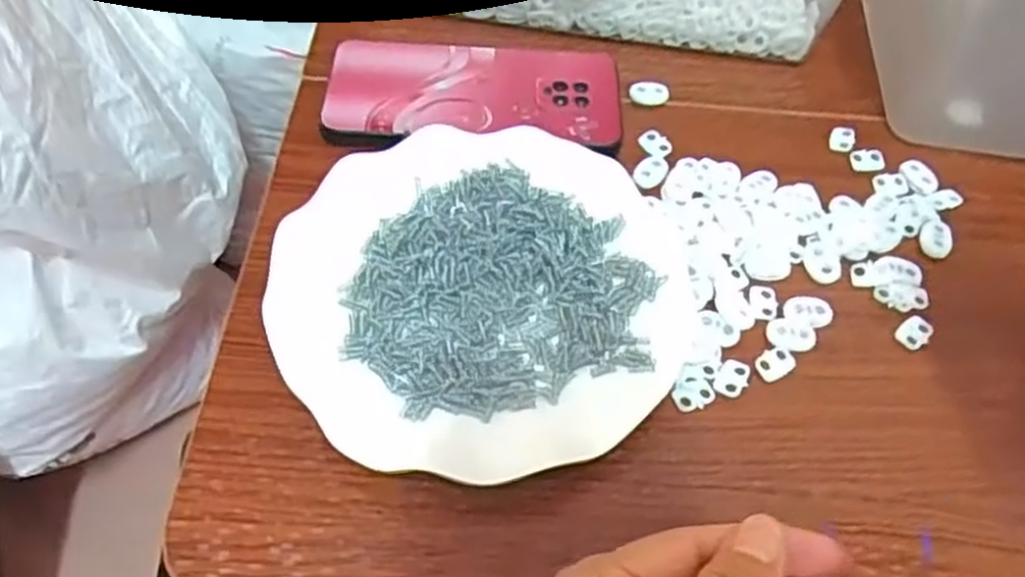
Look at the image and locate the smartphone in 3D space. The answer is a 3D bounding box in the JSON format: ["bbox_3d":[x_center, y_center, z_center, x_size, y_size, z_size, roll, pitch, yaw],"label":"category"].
[{"bbox_3d":[-0.022,-0.112,0.439,0.165,0.007,0.081,0,56,-4],"label":"smartphone"}]

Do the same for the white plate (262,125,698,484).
[{"bbox_3d":[-0.014,0.002,0.356,0.182,0.024,0.180,2,56,-3],"label":"white plate"}]

